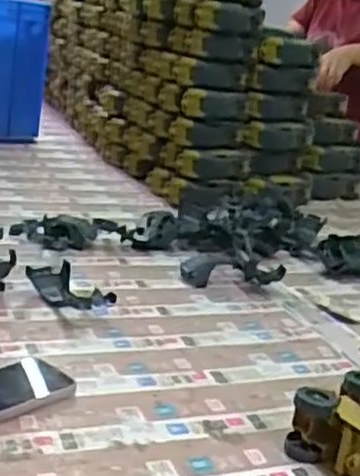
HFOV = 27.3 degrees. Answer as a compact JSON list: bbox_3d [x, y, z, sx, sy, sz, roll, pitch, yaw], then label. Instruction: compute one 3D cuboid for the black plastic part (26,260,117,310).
[{"bbox_3d":[-0.149,0.068,0.999,0.063,0.028,0.147,-8,23,-37],"label":"black plastic part"}]

